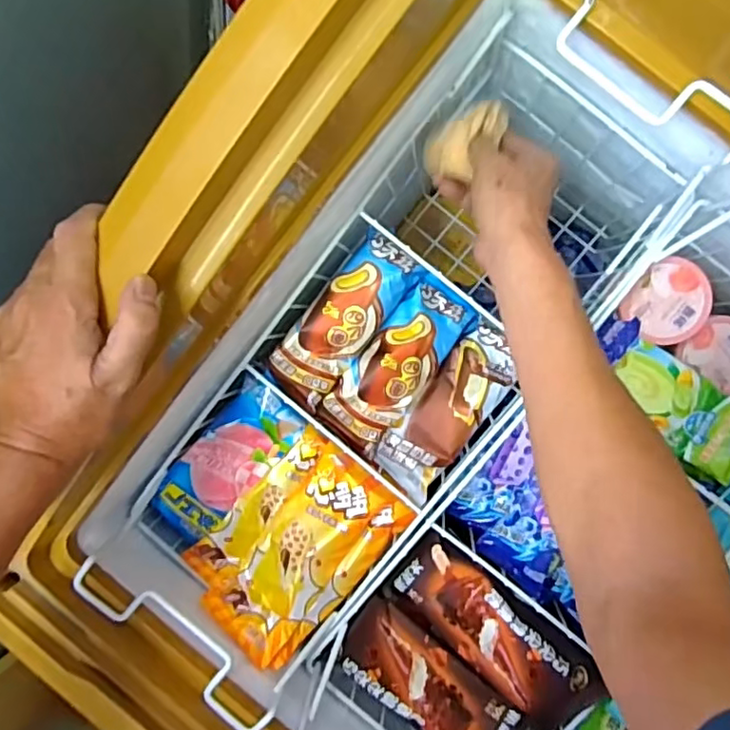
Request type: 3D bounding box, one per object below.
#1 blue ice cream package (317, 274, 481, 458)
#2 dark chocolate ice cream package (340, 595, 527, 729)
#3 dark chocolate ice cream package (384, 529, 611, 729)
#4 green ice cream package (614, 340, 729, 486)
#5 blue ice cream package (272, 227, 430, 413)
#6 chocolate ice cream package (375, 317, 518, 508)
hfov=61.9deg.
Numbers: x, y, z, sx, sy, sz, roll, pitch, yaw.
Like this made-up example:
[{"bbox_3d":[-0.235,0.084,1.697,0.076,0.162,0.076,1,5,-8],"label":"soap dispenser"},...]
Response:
[{"bbox_3d":[0.031,-0.002,0.576,0.072,0.040,0.167,40,99,2],"label":"blue ice cream package"},{"bbox_3d":[0.063,0.309,0.573,0.187,0.027,0.077,39,71,10],"label":"dark chocolate ice cream package"},{"bbox_3d":[0.114,0.243,0.559,0.197,0.043,0.087,40,99,2],"label":"dark chocolate ice cream package"},{"bbox_3d":[0.301,0.044,0.574,0.140,0.021,0.078,30,98,3],"label":"green ice cream package"},{"bbox_3d":[-0.020,-0.043,0.570,0.066,0.036,0.167,39,98,2],"label":"blue ice cream package"},{"bbox_3d":[0.079,0.044,0.573,0.062,0.032,0.172,38,98,2],"label":"chocolate ice cream package"}]

